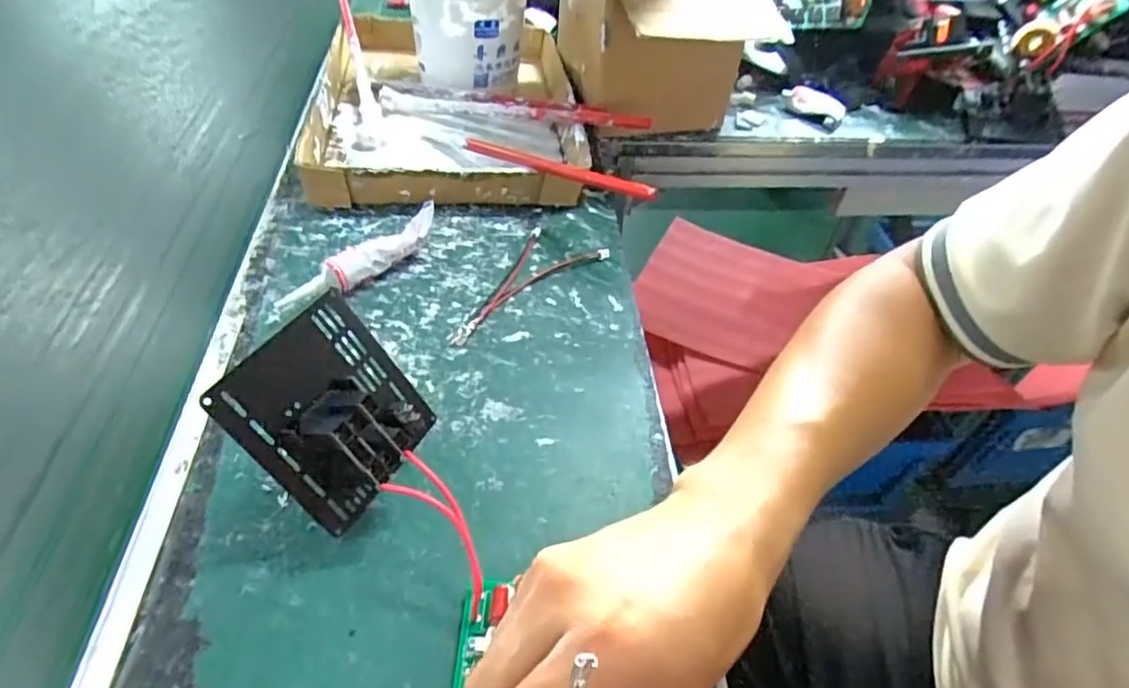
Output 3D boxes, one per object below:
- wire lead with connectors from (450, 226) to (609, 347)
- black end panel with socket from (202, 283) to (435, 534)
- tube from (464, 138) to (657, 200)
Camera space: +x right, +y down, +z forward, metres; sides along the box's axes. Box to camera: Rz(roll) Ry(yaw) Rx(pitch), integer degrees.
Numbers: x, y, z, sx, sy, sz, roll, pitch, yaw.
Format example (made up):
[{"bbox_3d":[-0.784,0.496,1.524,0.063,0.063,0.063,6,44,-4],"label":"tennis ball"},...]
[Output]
[{"bbox_3d":[-0.038,-0.049,0.454,0.057,0.008,0.147,38,55,26],"label":"wire lead with connectors"},{"bbox_3d":[-0.115,0.032,0.313,0.031,0.094,0.085,-17,28,47],"label":"black end panel with socket"},{"bbox_3d":[-0.013,-0.142,0.487,0.011,0.016,0.209,-36,45,-29],"label":"tube"}]

